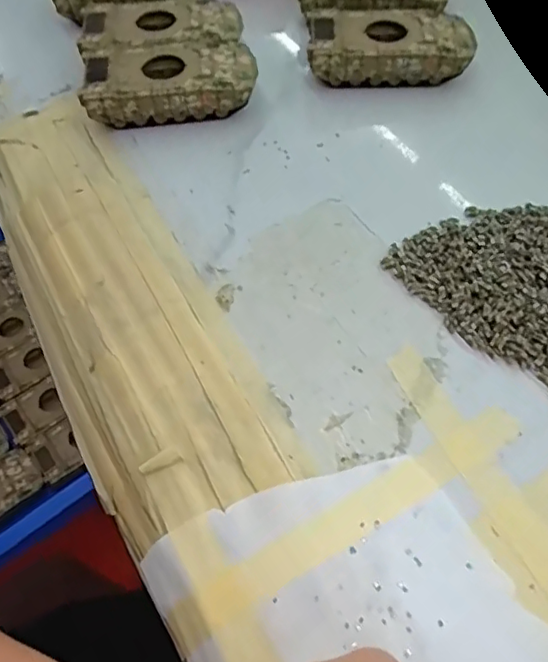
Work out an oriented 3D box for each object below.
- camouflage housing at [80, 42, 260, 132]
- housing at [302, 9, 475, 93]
[{"bbox_3d":[-0.059,-0.143,0.334,0.094,0.029,0.046,-8,56,-3],"label":"camouflage housing"},{"bbox_3d":[0.068,-0.170,0.348,0.092,0.028,0.047,-2,56,1],"label":"housing"}]

